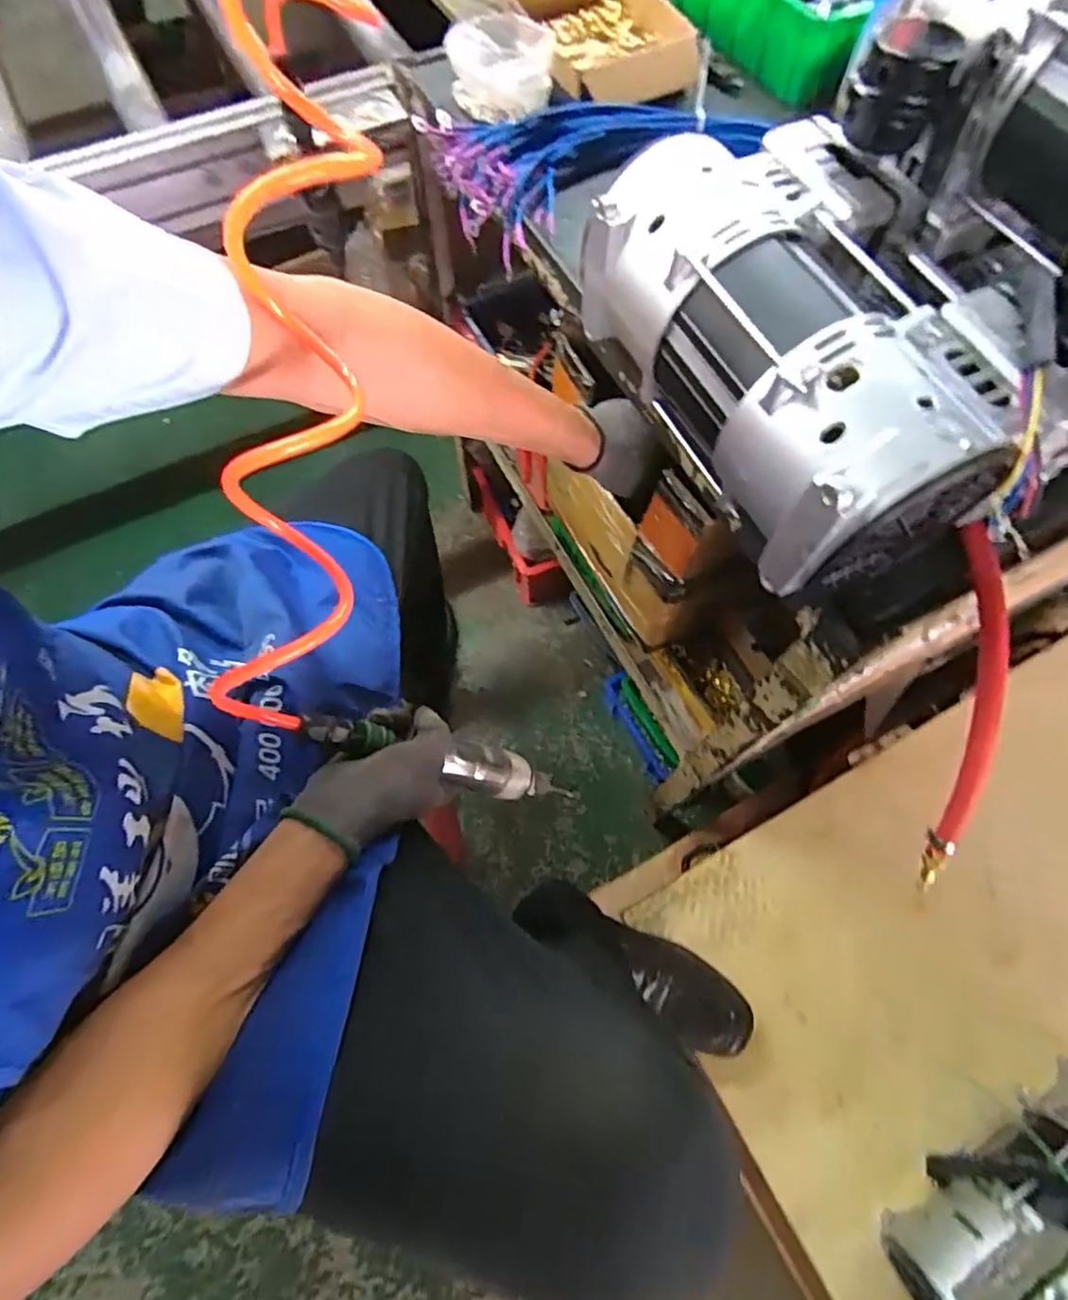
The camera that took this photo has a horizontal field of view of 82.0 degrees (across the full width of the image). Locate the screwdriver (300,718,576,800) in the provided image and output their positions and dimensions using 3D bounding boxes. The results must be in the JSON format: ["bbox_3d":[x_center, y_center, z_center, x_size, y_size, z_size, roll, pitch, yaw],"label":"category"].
[{"bbox_3d":[-0.059,0.096,0.519,0.287,0.032,0.037,24,52,-42],"label":"screwdriver"}]

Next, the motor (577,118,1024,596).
[{"bbox_3d":[0.163,-0.182,0.411,0.159,0.138,0.282,-20,68,-13],"label":"motor"}]

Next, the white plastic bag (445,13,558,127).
[{"bbox_3d":[-0.035,-0.583,0.617,0.102,0.051,0.115,1,62,-2],"label":"white plastic bag"}]

